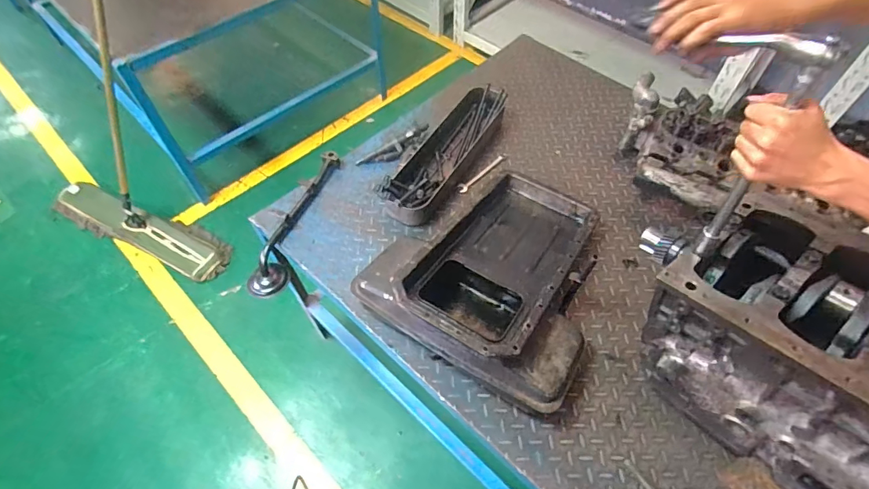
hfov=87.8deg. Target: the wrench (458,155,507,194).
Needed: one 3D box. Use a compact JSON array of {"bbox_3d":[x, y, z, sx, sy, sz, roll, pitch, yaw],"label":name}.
[{"bbox_3d":[0.120,-0.181,1.142,0.024,0.013,0.177,37,63,24],"label":"wrench"}]

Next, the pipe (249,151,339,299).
[{"bbox_3d":[-0.321,-0.055,1.078,0.068,0.101,0.382,19,57,14],"label":"pipe"}]

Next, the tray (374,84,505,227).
[{"bbox_3d":[0.031,-0.232,1.122,0.123,0.083,0.449,29,60,19],"label":"tray"}]

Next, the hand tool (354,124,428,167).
[{"bbox_3d":[-0.099,-0.242,1.150,0.200,0.048,0.047,-23,64,-14],"label":"hand tool"}]

